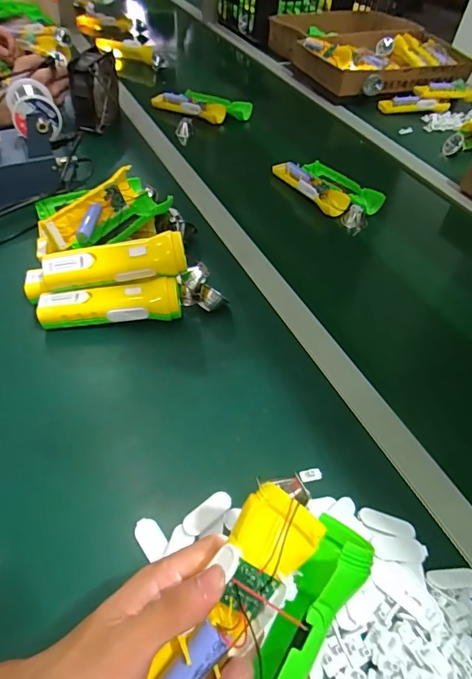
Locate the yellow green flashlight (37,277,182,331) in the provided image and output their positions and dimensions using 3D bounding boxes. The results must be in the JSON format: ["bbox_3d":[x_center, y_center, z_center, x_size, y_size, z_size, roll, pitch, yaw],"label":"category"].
[{"bbox_3d":[-0.150,-0.037,0.516,0.164,0.047,0.044,-7,51,-7],"label":"yellow green flashlight"}]

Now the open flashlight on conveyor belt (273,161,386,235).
[{"bbox_3d":[0.161,-0.267,0.760,0.107,0.034,0.201,-29,58,-27],"label":"open flashlight on conveyor belt"}]

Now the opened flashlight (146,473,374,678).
[{"bbox_3d":[0.002,0.160,0.230,0.074,0.056,0.170,33,73,22],"label":"opened flashlight"}]

